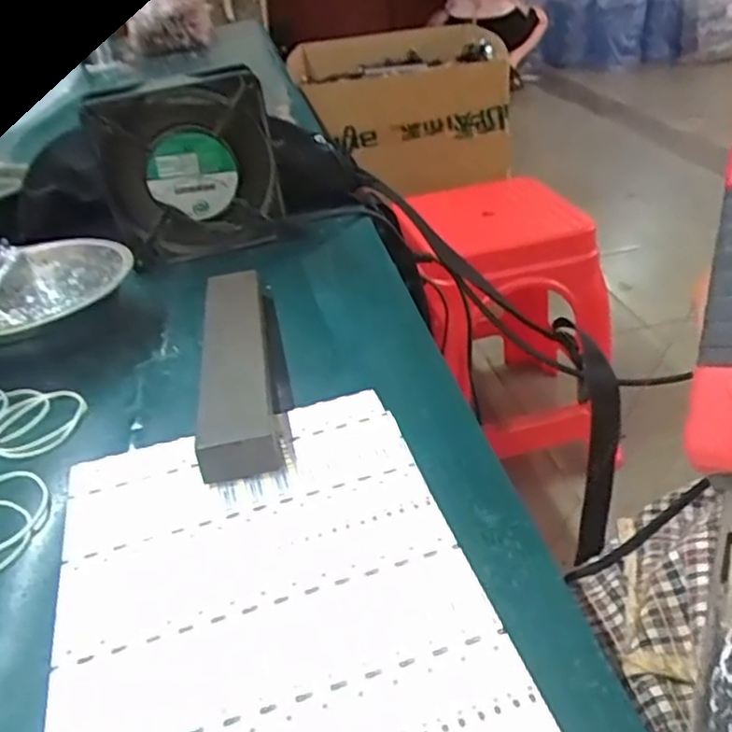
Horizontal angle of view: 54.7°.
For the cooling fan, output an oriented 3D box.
[{"bbox_3d":[-0.123,-0.136,0.499,0.119,0.125,0.032,-10,33,-6],"label":"cooling fan"}]

